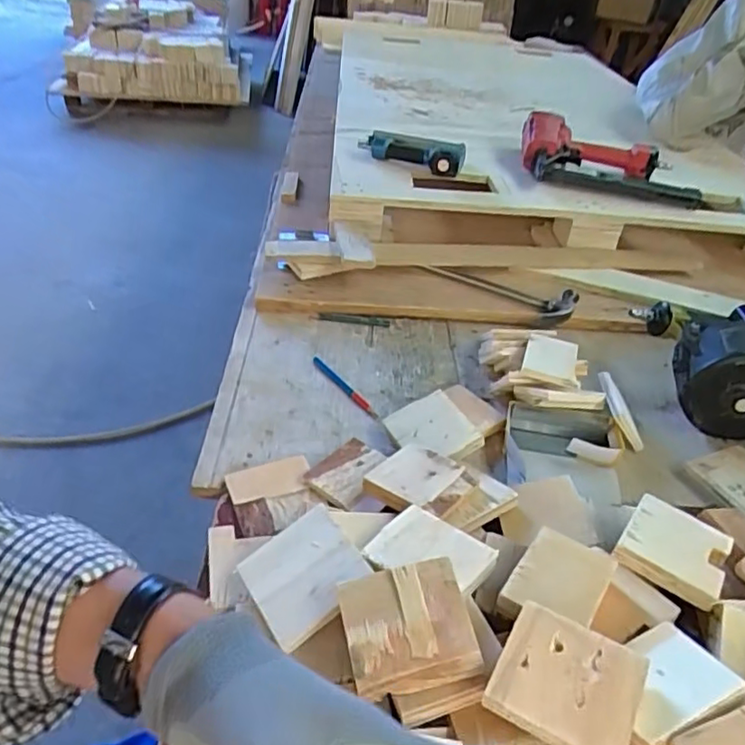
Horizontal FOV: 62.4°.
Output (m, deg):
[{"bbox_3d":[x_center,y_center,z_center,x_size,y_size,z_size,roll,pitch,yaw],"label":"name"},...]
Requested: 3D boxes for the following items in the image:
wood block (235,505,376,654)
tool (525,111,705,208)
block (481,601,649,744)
[{"bbox_3d":[-0.056,0.162,0.501,0.089,0.010,0.095,-36,43,-15],"label":"wood block"},{"bbox_3d":[0.442,-0.403,1.158,0.306,0.068,0.230,10,38,4],"label":"tool"},{"bbox_3d":[0.133,0.211,0.420,0.090,0.012,0.085,21,46,25],"label":"block"}]

